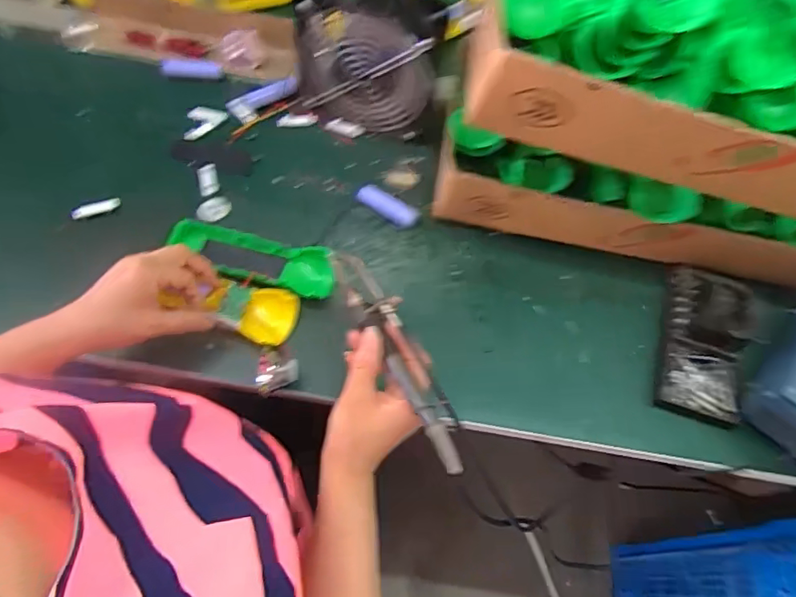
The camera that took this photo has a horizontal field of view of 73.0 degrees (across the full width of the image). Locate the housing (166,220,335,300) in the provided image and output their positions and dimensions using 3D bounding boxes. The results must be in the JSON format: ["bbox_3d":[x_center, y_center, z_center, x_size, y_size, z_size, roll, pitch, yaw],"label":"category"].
[{"bbox_3d":[-0.143,-0.039,0.538,0.163,0.034,0.056,18,64,10],"label":"housing"}]

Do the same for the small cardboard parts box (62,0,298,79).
[{"bbox_3d":[-0.265,-0.328,0.656,0.273,0.038,0.073,9,63,1],"label":"small cardboard parts box"}]

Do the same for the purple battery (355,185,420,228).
[{"bbox_3d":[-0.010,-0.100,0.581,0.070,0.016,0.024,30,65,11],"label":"purple battery"}]

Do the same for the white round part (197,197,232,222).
[{"bbox_3d":[-0.196,-0.095,0.574,0.036,0.010,0.022,-14,65,-10],"label":"white round part"}]

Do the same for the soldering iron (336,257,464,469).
[{"bbox_3d":[-0.003,0.035,0.408,0.030,0.030,0.203,-21,57,-13],"label":"soldering iron"}]

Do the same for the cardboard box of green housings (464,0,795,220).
[{"bbox_3d":[0.273,-0.201,0.454,0.394,0.133,0.211,12,63,3],"label":"cardboard box of green housings"}]

